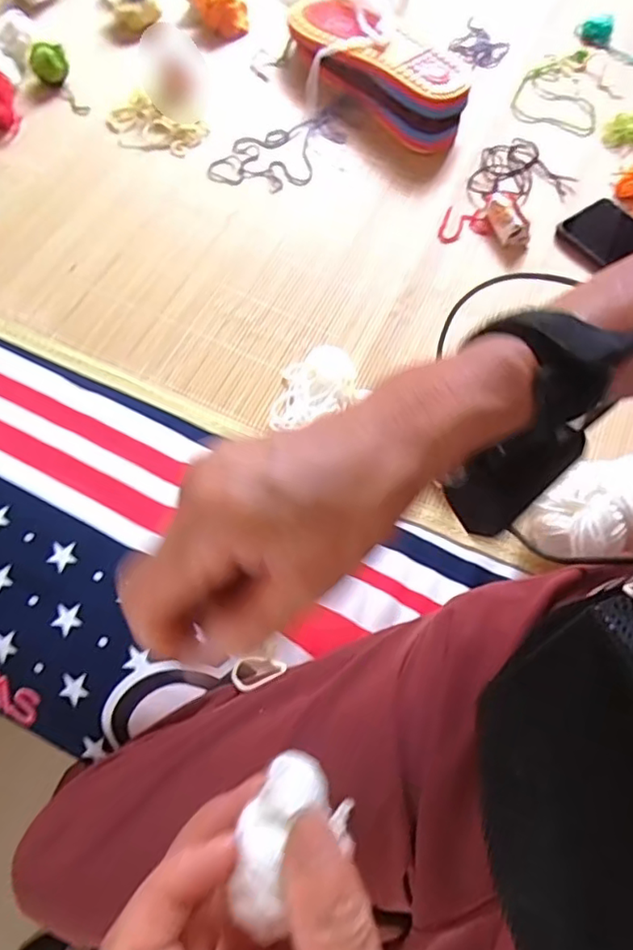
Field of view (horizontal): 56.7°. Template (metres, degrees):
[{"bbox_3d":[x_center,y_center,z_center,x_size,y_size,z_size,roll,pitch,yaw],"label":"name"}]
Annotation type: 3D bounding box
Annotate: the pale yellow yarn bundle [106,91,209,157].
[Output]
[{"bbox_3d":[-0.183,-0.388,0.657,0.105,0.017,0.071,26,67,9],"label":"pale yellow yarn bundle"}]

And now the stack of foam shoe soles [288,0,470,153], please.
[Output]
[{"bbox_3d":[0.061,-0.466,0.670,0.088,0.062,0.252,-41,73,-18],"label":"stack of foam shoe soles"}]

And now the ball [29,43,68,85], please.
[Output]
[{"bbox_3d":[-0.309,-0.474,0.676,0.040,0.039,0.038,1,65,-2],"label":"ball"}]

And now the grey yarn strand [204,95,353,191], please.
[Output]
[{"bbox_3d":[-0.033,-0.372,0.659,0.096,0.011,0.176,30,68,11],"label":"grey yarn strand"}]

